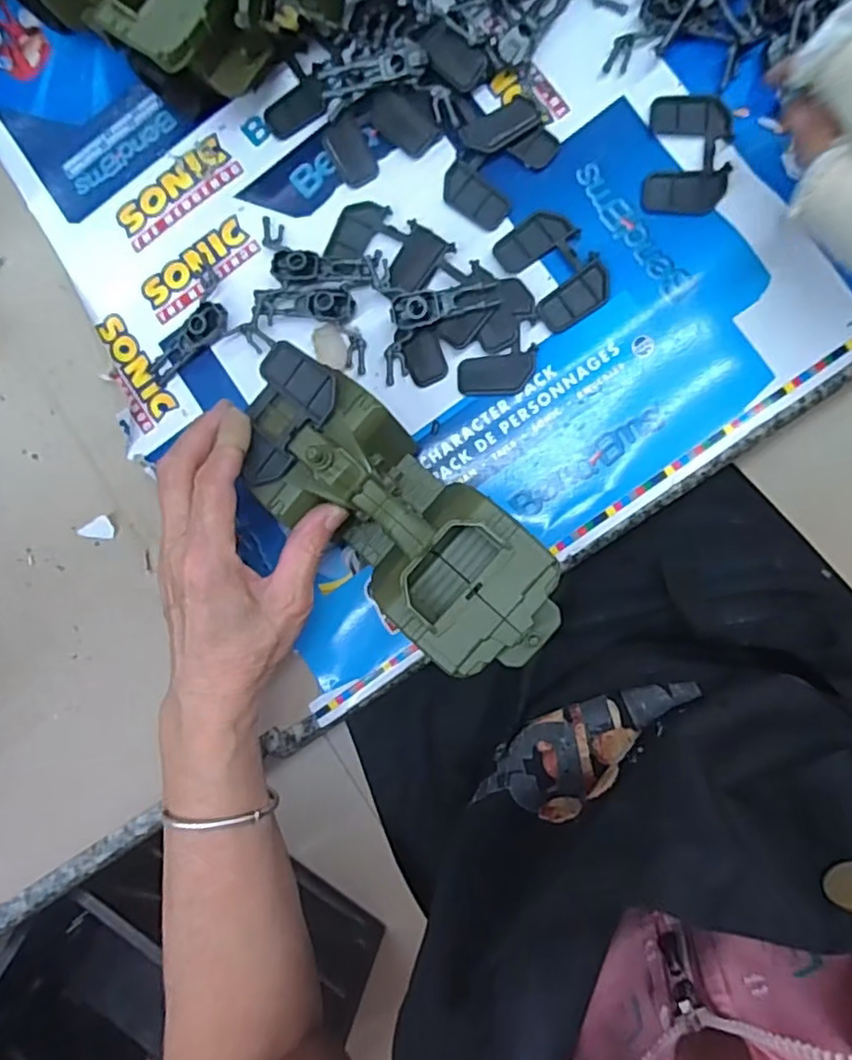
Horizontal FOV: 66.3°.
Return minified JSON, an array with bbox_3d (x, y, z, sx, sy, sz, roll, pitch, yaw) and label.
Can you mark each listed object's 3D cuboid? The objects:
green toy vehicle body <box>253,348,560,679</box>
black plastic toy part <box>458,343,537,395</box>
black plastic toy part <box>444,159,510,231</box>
[{"bbox_3d":[-0.014,-0.007,0.342,0.195,0.059,0.077,44,95,4],"label":"green toy vehicle body"},{"bbox_3d":[0.042,-0.092,0.385,0.047,0.004,0.024,-8,88,8],"label":"black plastic toy part"},{"bbox_3d":[0.029,-0.201,0.393,0.045,0.004,0.024,40,94,7],"label":"black plastic toy part"}]

